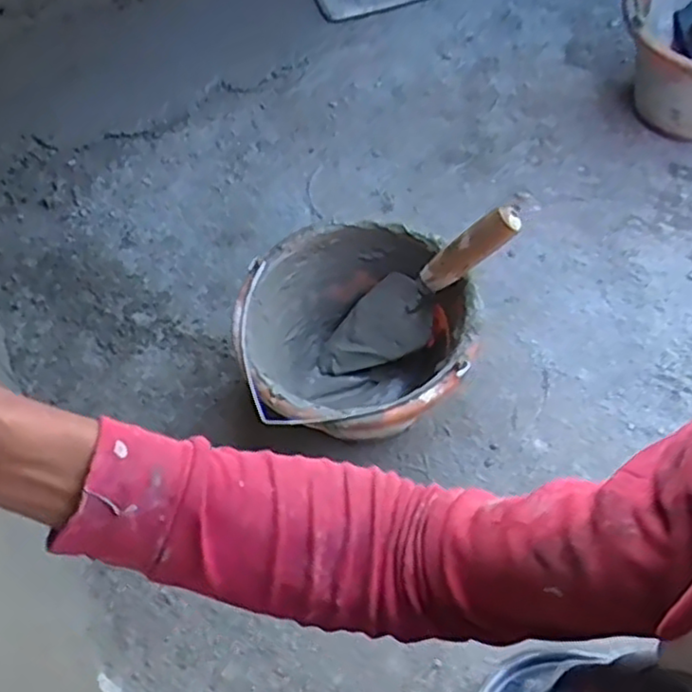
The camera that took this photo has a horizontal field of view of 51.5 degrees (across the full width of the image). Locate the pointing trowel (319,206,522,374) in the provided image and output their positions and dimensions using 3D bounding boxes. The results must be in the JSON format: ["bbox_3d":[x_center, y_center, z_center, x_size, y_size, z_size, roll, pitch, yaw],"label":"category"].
[{"bbox_3d":[0.081,-0.056,0.798,0.064,0.311,0.082,19,53,-28],"label":"pointing trowel"}]

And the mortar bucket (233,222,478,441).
[{"bbox_3d":[0.015,0.009,0.800,0.235,0.169,0.234,-2,58,3],"label":"mortar bucket"}]

